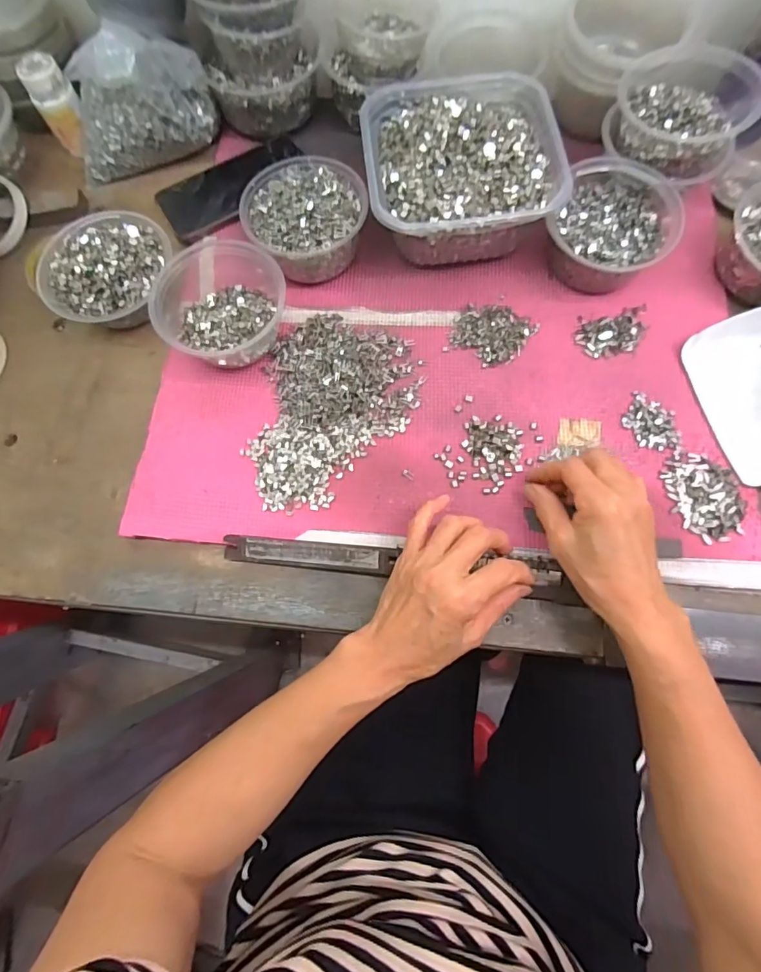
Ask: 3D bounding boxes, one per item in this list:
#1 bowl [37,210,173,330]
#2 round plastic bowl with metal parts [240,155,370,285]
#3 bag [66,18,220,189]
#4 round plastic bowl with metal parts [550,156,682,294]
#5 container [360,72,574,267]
[{"bbox_3d":[-0.258,-0.207,0.472,0.119,0.059,0.115,-1,73,2],"label":"bowl"},{"bbox_3d":[-0.069,-0.253,0.472,0.111,0.062,0.110,-1,73,2],"label":"round plastic bowl with metal parts"},{"bbox_3d":[-0.253,-0.396,0.504,0.150,0.111,0.072,-4,73,1],"label":"bag"},{"bbox_3d":[0.211,-0.234,0.452,0.101,0.059,0.110,-1,73,2],"label":"round plastic bowl with metal parts"},{"bbox_3d":[0.073,-0.308,0.475,0.172,0.072,0.193,-6,73,0],"label":"container"}]

